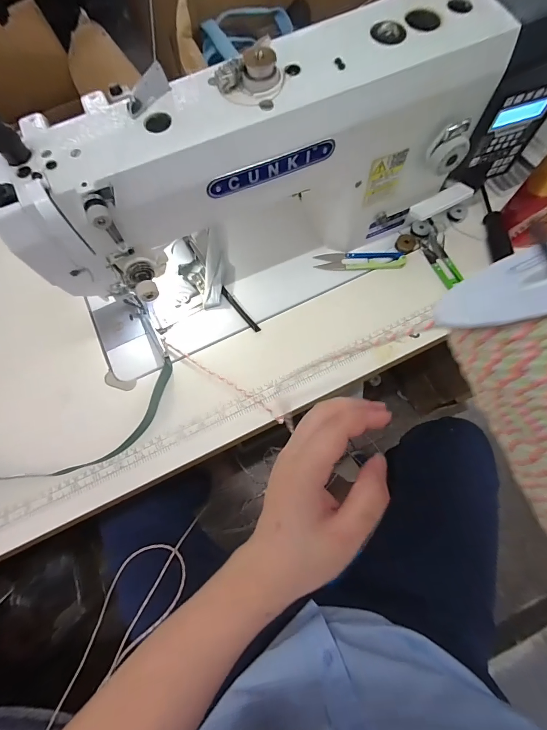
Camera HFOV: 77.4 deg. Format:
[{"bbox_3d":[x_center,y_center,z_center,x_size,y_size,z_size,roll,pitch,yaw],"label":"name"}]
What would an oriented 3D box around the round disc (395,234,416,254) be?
[{"bbox_3d":[0.179,-0.165,0.459,0.026,0.008,0.029,22,74,9],"label":"round disc"}]

